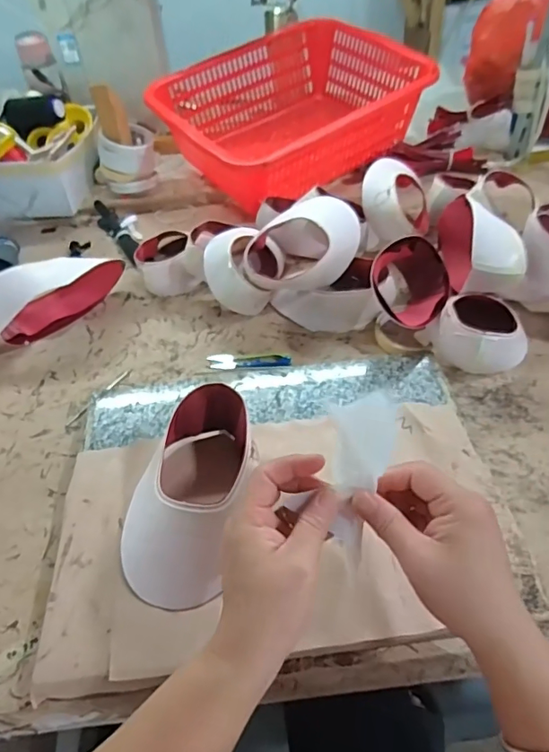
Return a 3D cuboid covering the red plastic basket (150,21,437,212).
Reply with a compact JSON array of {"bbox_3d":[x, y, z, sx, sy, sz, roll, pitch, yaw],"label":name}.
[{"bbox_3d":[0.022,-0.470,0.907,0.441,0.159,0.348,-28,50,-22],"label":"red plastic basket"}]

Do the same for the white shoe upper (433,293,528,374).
[{"bbox_3d":[0.239,-0.054,0.593,0.100,0.071,0.091,-2,46,2],"label":"white shoe upper"}]

